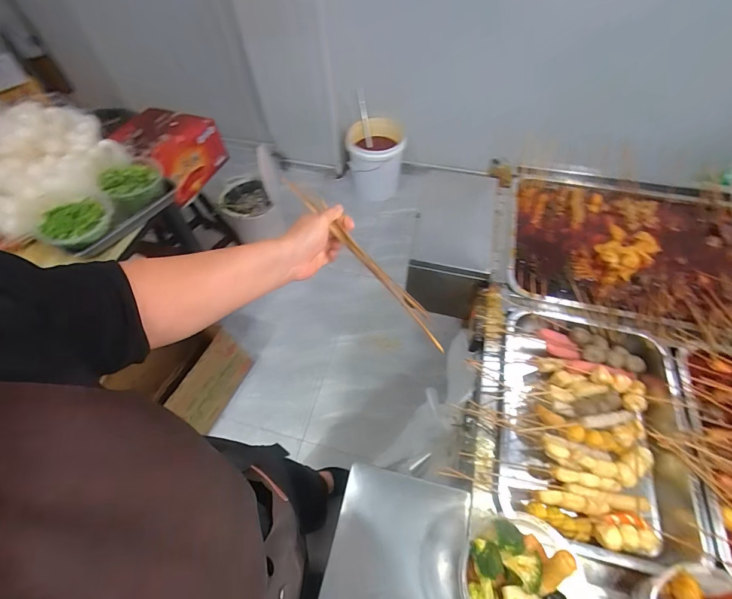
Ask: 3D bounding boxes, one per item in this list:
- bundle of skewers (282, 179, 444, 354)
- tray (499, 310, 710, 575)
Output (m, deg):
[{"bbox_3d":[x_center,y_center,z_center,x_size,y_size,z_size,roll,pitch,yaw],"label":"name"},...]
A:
[{"bbox_3d":[0.010,-0.054,0.567,0.360,0.030,0.023,46,67,-8],"label":"bundle of skewers"},{"bbox_3d":[0.380,0.213,0.623,0.309,0.085,0.390,10,59,8],"label":"tray"}]

